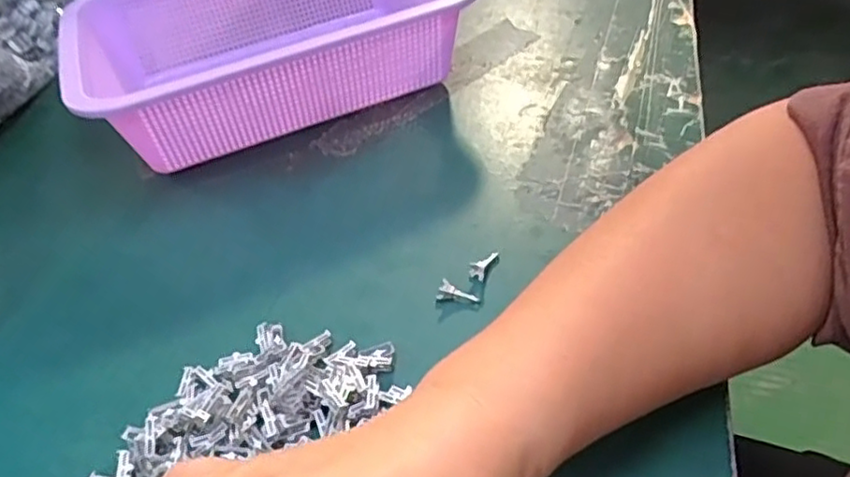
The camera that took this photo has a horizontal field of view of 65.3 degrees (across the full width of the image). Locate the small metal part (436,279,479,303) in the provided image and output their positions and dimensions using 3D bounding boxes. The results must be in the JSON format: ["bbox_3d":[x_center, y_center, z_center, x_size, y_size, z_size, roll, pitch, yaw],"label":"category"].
[{"bbox_3d":[0.017,0.027,0.327,0.020,0.008,0.007,17,46,4],"label":"small metal part"}]

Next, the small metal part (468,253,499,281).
[{"bbox_3d":[0.029,0.012,0.342,0.010,0.006,0.021,15,47,22],"label":"small metal part"}]

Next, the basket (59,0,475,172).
[{"bbox_3d":[-0.106,-0.141,0.472,0.251,0.082,0.182,-16,42,-9],"label":"basket"}]

